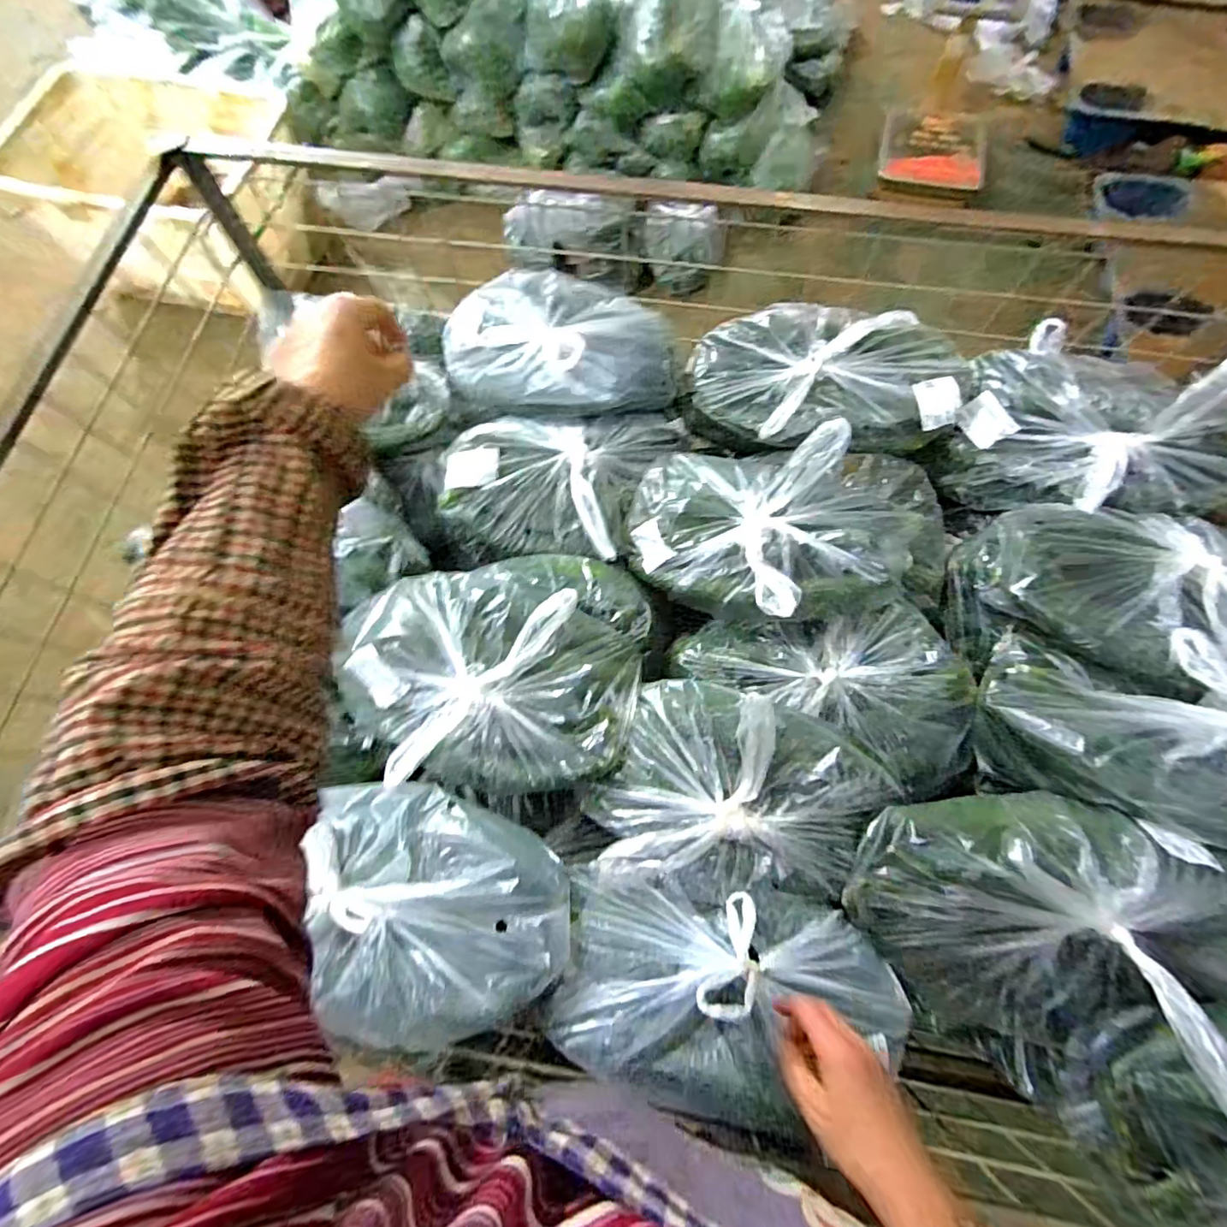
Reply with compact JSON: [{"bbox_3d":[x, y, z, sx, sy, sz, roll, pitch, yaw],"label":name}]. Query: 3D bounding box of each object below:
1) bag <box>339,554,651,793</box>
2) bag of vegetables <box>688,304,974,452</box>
[{"bbox_3d":[-0.148,0.049,0.657,0.372,0.119,0.300,3,73,1],"label":"bag"},{"bbox_3d":[0.307,-0.344,0.822,0.367,0.137,0.207,4,73,1],"label":"bag of vegetables"}]

